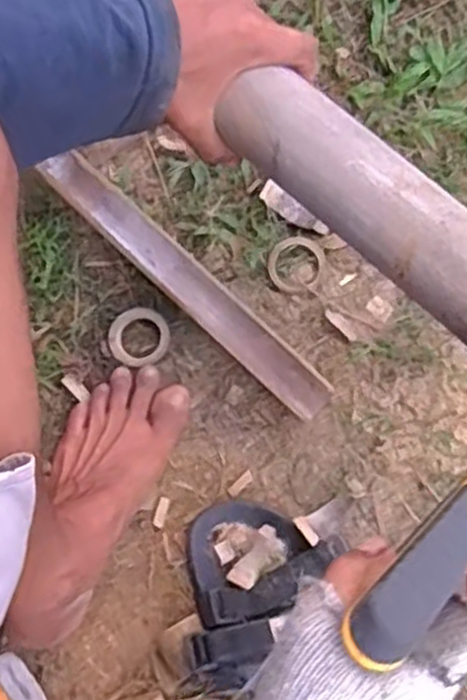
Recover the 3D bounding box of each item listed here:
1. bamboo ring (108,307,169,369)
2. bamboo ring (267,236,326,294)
[{"bbox_3d":[-0.086,-0.011,0.716,0.056,0.011,0.054,0,77,2],"label":"bamboo ring"},{"bbox_3d":[0.059,-0.079,0.725,0.055,0.007,0.050,0,77,2],"label":"bamboo ring"}]

